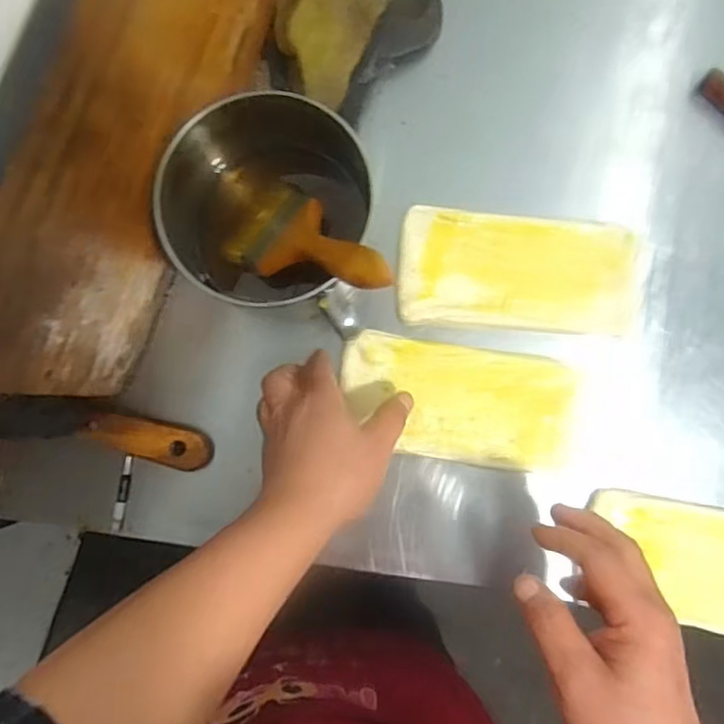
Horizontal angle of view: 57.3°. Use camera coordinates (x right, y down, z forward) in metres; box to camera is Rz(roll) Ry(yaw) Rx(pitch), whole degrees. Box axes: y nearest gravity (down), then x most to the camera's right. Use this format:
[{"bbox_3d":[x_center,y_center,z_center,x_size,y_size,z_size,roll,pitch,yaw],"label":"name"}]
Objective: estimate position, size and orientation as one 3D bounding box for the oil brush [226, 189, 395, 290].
[{"bbox_3d":[-0.035,-0.079,0.441,0.021,0.169,0.065,30,89,-38],"label":"oil brush"}]

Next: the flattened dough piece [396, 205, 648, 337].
[{"bbox_3d":[0.124,-0.071,0.511,0.187,0.005,0.090,3,90,0],"label":"flattened dough piece"}]

